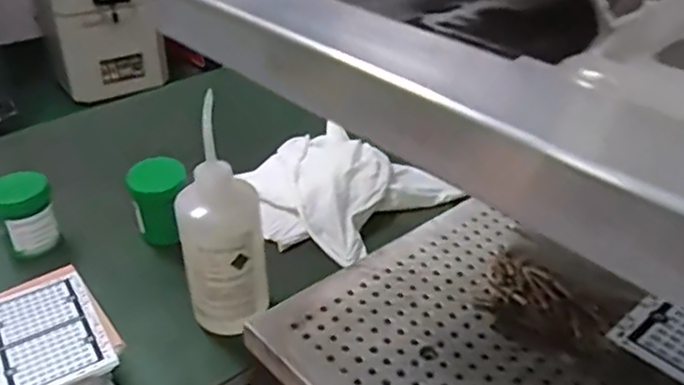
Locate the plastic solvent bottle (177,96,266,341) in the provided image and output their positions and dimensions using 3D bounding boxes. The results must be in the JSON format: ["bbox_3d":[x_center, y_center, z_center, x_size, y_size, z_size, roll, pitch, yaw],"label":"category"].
[{"bbox_3d":[-0.109,0.042,0.577,0.070,0.204,0.078,-8,33,-12],"label":"plastic solvent bottle"}]

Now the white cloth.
[{"bbox_3d":[-0.013,-0.010,0.786,0.222,0.044,0.253,-26,40,-34],"label":"white cloth"}]

